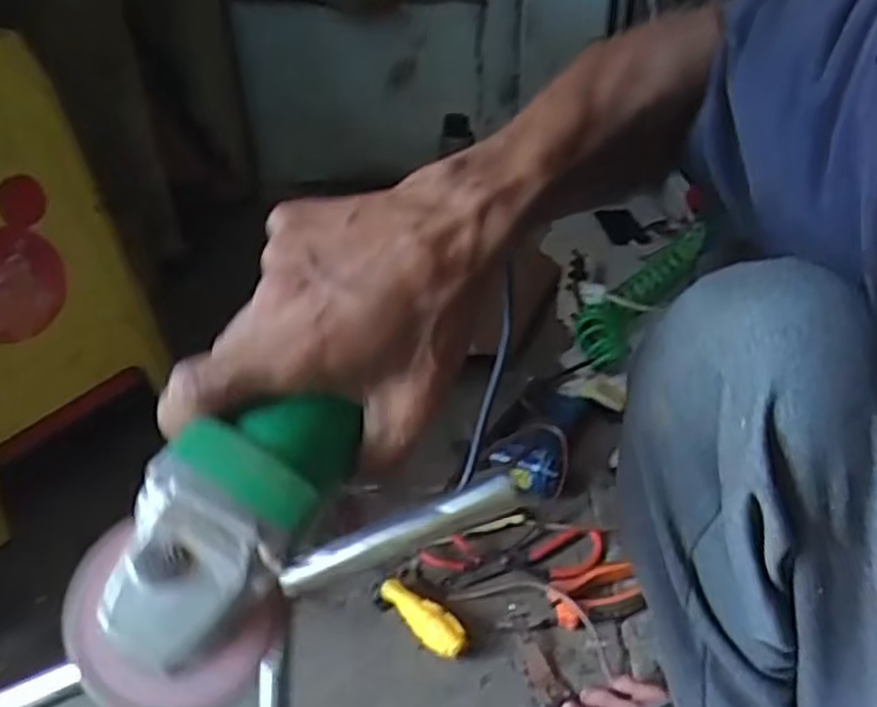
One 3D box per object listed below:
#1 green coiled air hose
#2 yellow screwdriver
[{"bbox_3d":[0.339,-0.107,1.246,0.100,0.069,0.503,18,37,27],"label":"green coiled air hose"},{"bbox_3d":[-0.014,0.256,0.728,0.027,0.035,0.102,-26,41,-34],"label":"yellow screwdriver"}]

